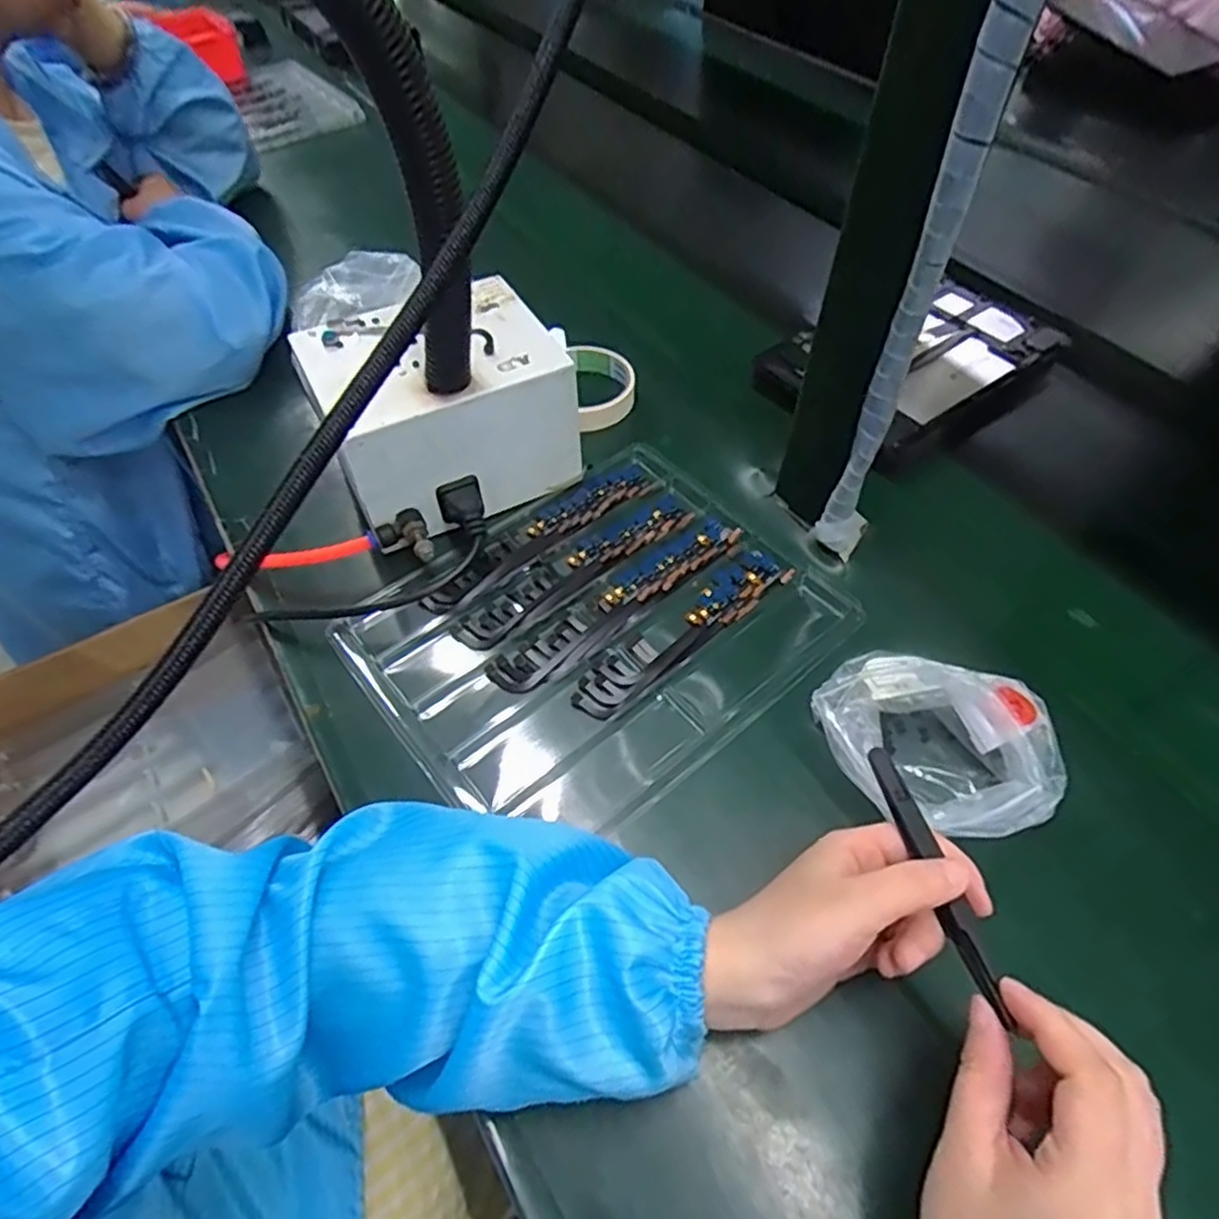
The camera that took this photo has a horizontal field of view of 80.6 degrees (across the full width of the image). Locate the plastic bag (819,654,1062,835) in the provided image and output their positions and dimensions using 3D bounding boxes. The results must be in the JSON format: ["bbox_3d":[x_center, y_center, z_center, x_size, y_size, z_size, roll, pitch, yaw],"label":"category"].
[{"bbox_3d":[0.174,0.075,0.388,0.128,0.051,0.099,12,55,10],"label":"plastic bag"}]

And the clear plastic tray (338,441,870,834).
[{"bbox_3d":[-0.007,0.011,0.467,0.273,0.016,0.218,-36,60,-22],"label":"clear plastic tray"}]

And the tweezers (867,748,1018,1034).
[{"bbox_3d":[0.135,0.109,0.302,0.011,0.009,0.111,-9,51,-5],"label":"tweezers"}]

